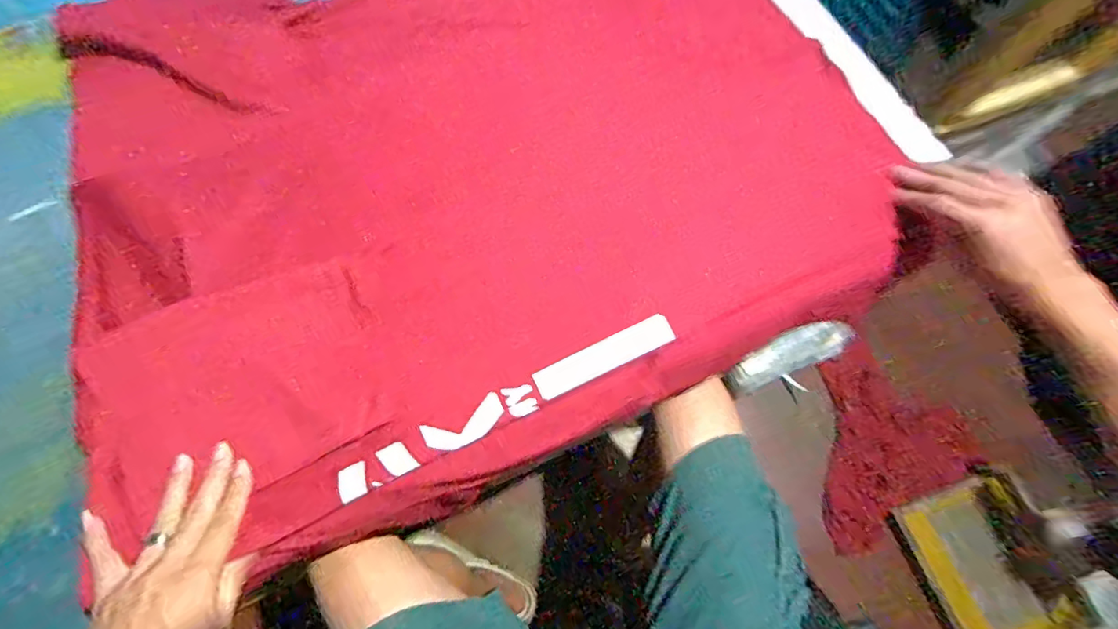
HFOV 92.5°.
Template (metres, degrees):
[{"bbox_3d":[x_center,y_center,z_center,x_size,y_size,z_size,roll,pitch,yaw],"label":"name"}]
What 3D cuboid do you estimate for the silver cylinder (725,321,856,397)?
[{"bbox_3d":[0.492,0.089,1.169,0.278,0.079,0.081,-20,72,-7],"label":"silver cylinder"}]

